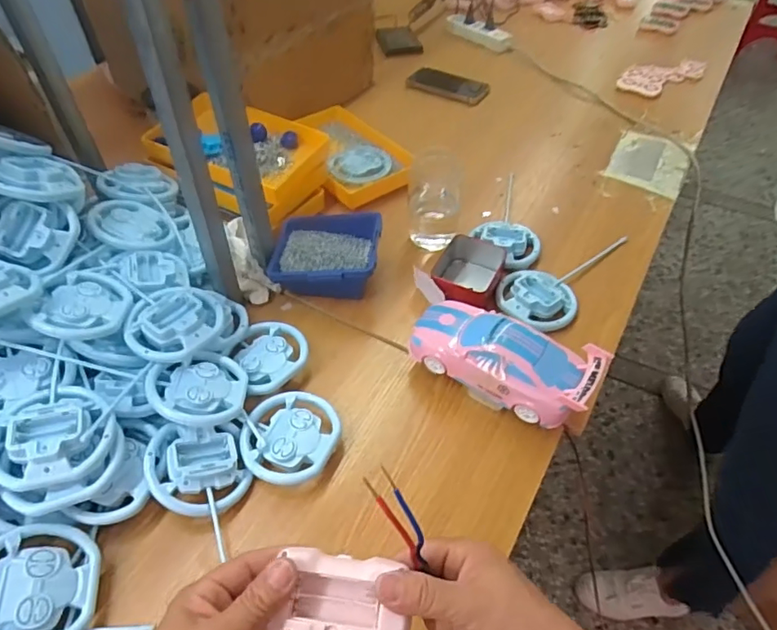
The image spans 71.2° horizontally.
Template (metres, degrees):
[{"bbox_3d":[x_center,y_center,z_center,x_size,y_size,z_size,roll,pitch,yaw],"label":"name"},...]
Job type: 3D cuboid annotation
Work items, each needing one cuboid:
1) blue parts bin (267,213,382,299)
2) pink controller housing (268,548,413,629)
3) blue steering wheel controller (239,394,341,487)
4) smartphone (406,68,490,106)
[{"bbox_3d":[-0.081,-0.078,0.715,0.137,0.062,0.119,4,48,2],"label":"blue parts bin"},{"bbox_3d":[-0.024,0.169,0.318,0.073,0.020,0.049,8,49,6],"label":"pink controller housing"},{"bbox_3d":[-0.102,0.126,0.560,0.092,0.026,0.093,1,48,-1],"label":"blue steering wheel controller"},{"bbox_3d":[0.120,-0.459,1.081,0.161,0.013,0.081,26,53,20],"label":"smartphone"}]

